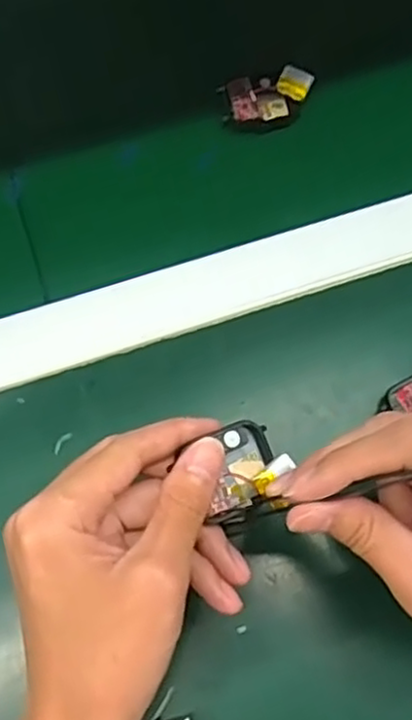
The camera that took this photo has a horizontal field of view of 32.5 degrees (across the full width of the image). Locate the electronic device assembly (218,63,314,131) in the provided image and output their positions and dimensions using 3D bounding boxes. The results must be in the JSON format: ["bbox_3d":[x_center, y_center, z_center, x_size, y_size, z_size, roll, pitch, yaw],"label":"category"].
[{"bbox_3d":[0.040,-0.163,0.448,0.058,0.015,0.037,-16,72,-7],"label":"electronic device assembly"}]

